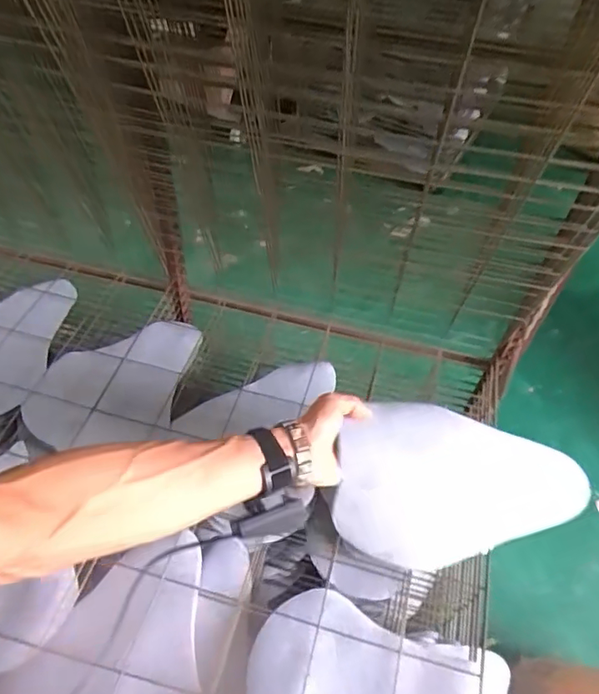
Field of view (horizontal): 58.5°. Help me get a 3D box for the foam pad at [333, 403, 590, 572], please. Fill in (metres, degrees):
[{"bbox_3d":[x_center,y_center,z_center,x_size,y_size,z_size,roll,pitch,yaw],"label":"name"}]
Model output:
[{"bbox_3d":[0.190,0.170,0.636,0.301,0.043,0.191,2,89,-9],"label":"foam pad"}]

